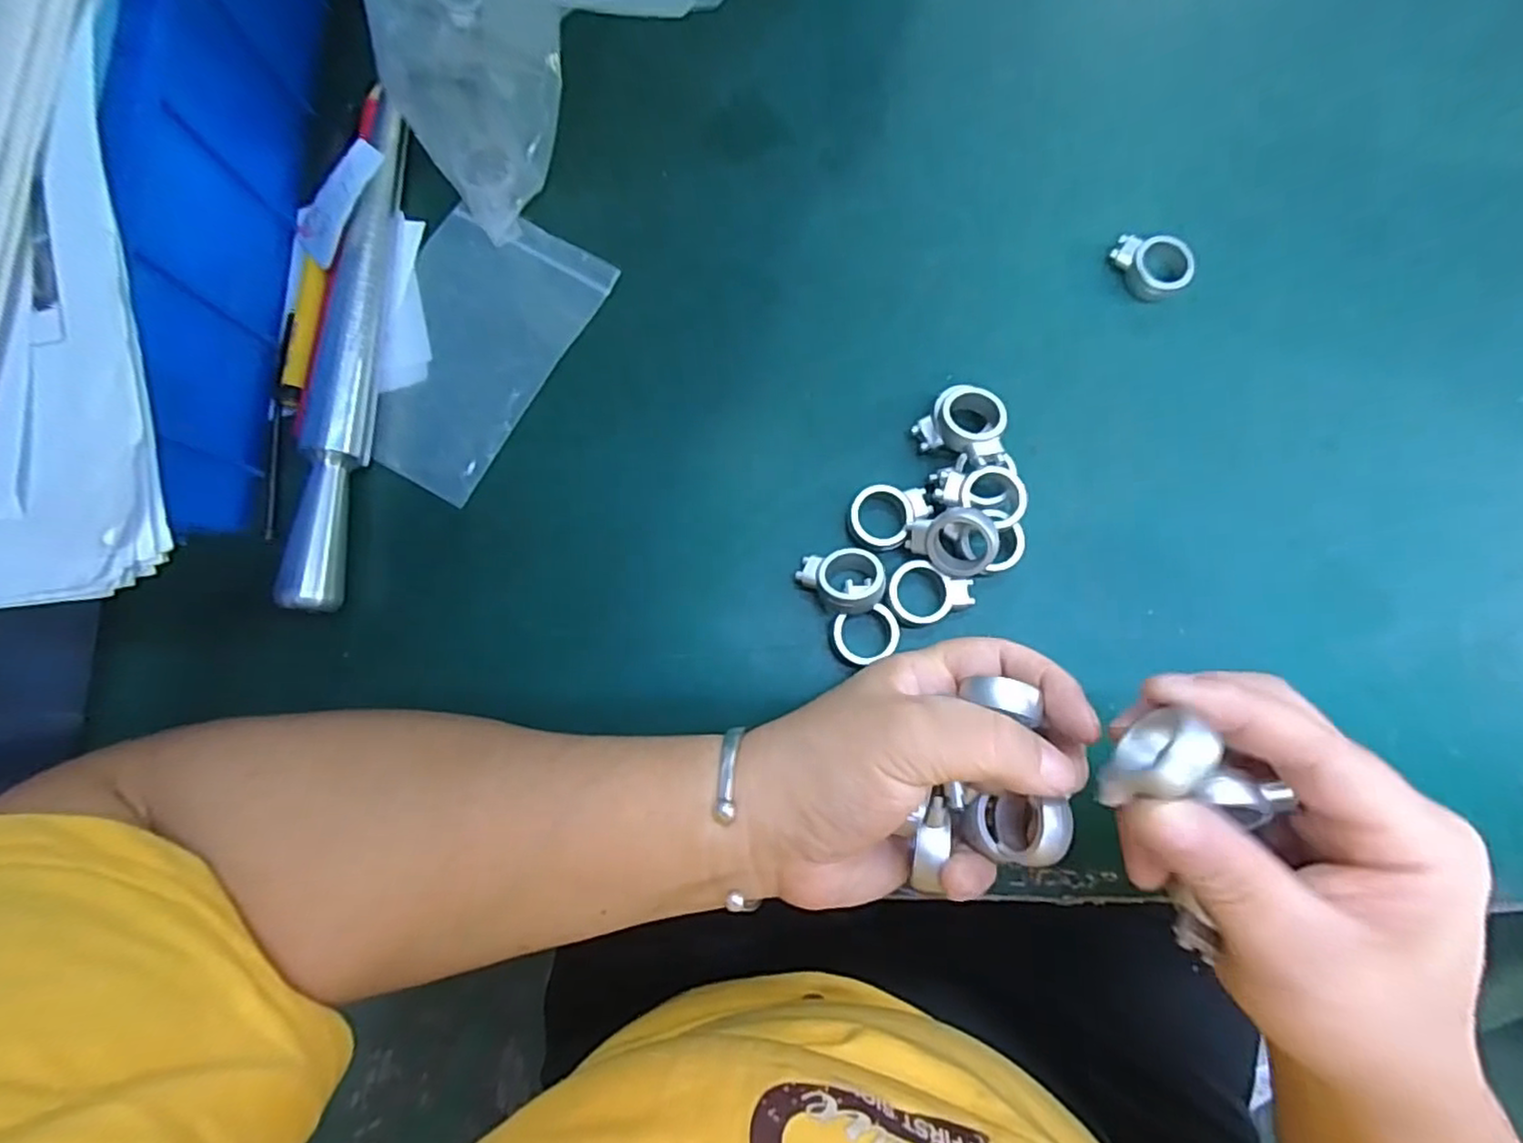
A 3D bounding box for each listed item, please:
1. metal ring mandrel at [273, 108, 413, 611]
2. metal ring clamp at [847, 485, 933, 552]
[{"bbox_3d":[-0.166,-0.090,0.266,0.018,0.024,0.209,2,81,0],"label":"metal ring mandrel"},{"bbox_3d":[0.053,-0.022,0.267,0.034,0.008,0.026,-16,81,-3],"label":"metal ring clamp"}]

